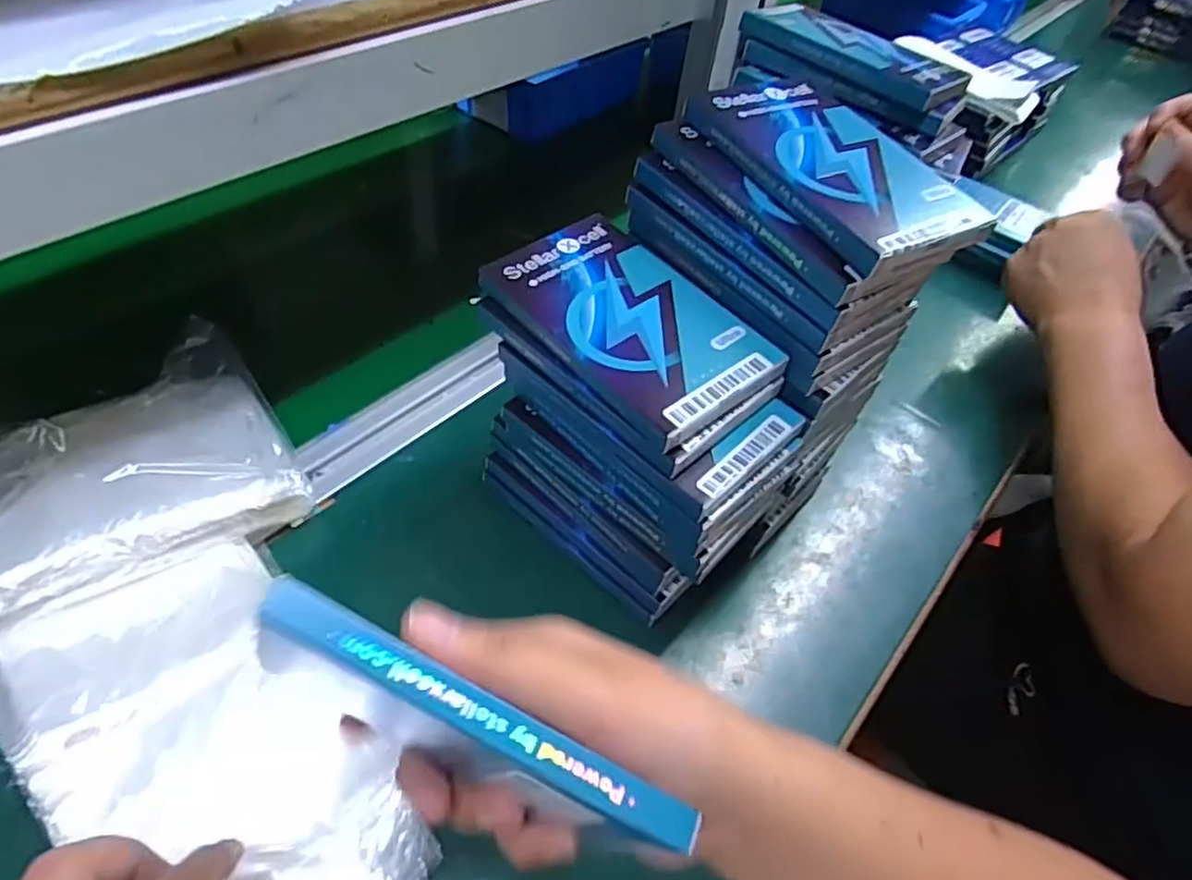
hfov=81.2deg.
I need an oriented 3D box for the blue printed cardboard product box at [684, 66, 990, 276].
[{"bbox_3d":[0.111,-0.130,0.324,0.081,0.019,0.133,-21,55,-23],"label":"blue printed cardboard product box"}]

